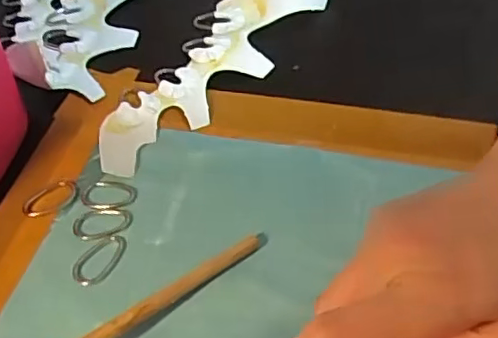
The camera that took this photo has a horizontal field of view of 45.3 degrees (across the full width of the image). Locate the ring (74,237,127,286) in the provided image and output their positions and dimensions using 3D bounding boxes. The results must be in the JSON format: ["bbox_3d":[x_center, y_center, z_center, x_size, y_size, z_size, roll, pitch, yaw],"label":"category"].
[{"bbox_3d":[-0.085,0.052,0.342,0.021,0.004,0.035,36,63,28],"label":"ring"}]

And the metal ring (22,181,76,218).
[{"bbox_3d":[-0.125,0.019,0.374,0.035,0.004,0.021,-25,54,-14],"label":"metal ring"}]

